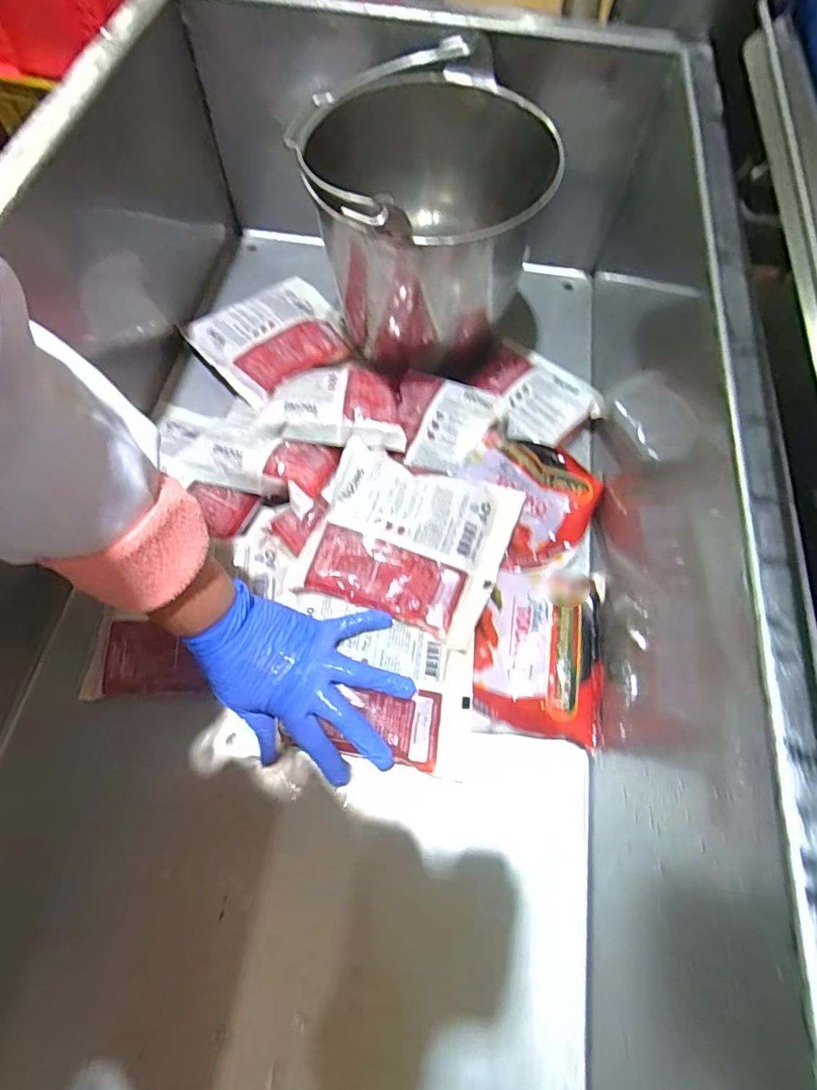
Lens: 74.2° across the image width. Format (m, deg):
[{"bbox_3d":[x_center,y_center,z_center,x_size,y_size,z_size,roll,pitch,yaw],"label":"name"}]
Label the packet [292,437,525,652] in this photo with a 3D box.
[{"bbox_3d":[-0.002,-0.007,0.470,0.166,0.036,0.139,19,69,8],"label":"packet"}]

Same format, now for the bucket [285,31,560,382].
[{"bbox_3d":[0.016,-0.310,0.531,0.215,0.210,0.244,0,65,-3],"label":"bucket"}]

